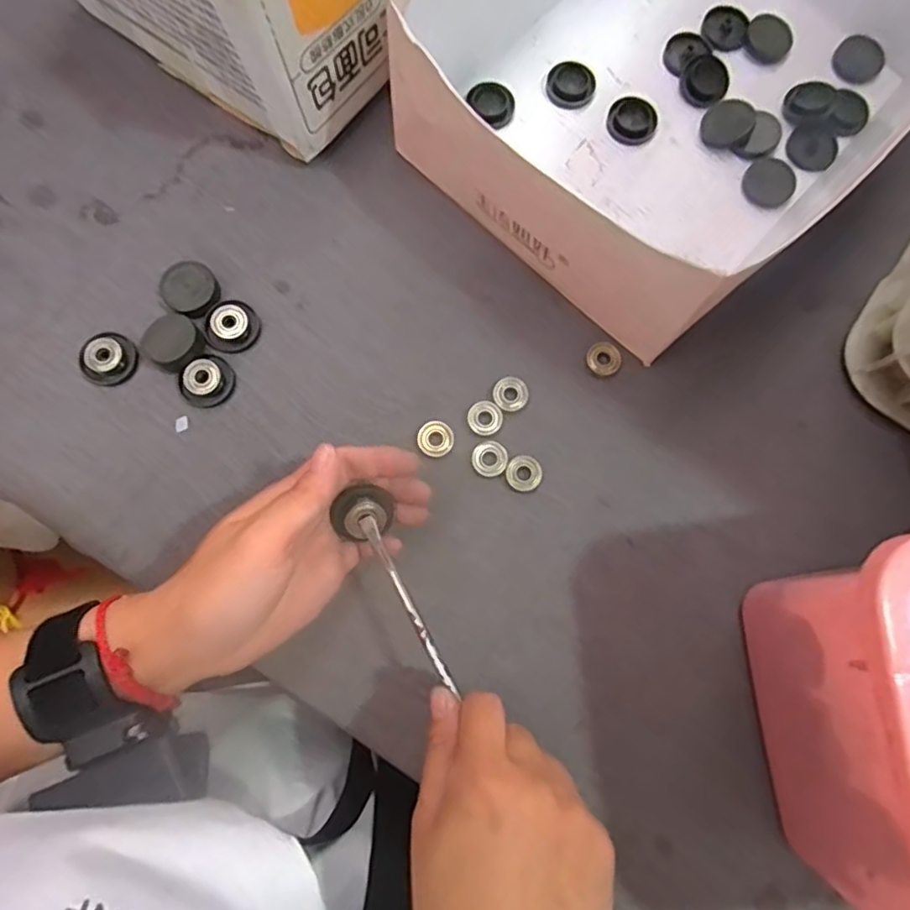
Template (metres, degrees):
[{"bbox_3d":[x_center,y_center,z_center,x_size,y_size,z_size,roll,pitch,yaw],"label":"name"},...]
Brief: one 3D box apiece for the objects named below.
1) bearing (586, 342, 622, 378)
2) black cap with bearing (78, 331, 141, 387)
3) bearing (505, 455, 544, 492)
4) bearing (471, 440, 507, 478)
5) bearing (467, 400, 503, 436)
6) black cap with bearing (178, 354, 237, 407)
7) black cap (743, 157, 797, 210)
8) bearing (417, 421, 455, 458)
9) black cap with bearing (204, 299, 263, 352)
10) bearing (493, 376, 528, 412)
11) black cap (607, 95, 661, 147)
[{"bbox_3d":[0.091,-0.059,0.369,0.021,0.008,0.018,40,82,7],"label":"bearing"},{"bbox_3d":[-0.205,-0.057,0.353,0.031,0.010,0.032,0,79,0],"label":"black cap with bearing"},{"bbox_3d":[0.041,0.011,0.353,0.020,0.005,0.020,0,79,0],"label":"bearing"},{"bbox_3d":[0.021,0.002,0.354,0.021,0.004,0.021,0,79,0],"label":"bearing"},{"bbox_3d":[0.018,-0.022,0.358,0.020,0.005,0.020,0,79,0],"label":"bearing"},{"bbox_3d":[-0.146,-0.043,0.353,0.026,0.010,0.031,43,82,7],"label":"black cap with bearing"},{"bbox_3d":[0.206,-0.178,0.392,0.031,0.005,0.035,19,80,4],"label":"black cap"},{"bbox_3d":[-0.011,-0.009,0.355,0.020,0.006,0.021,0,79,0],"label":"bearing"},{"bbox_3d":[-0.135,-0.078,0.360,0.032,0.008,0.032,0,79,0],"label":"black cap with bearing"},{"bbox_3d":[0.033,-0.037,0.361,0.020,0.006,0.021,0,79,0],"label":"bearing"},{"bbox_3d":[0.118,-0.221,0.397,0.032,0.010,0.028,-6,79,-1],"label":"black cap"}]

